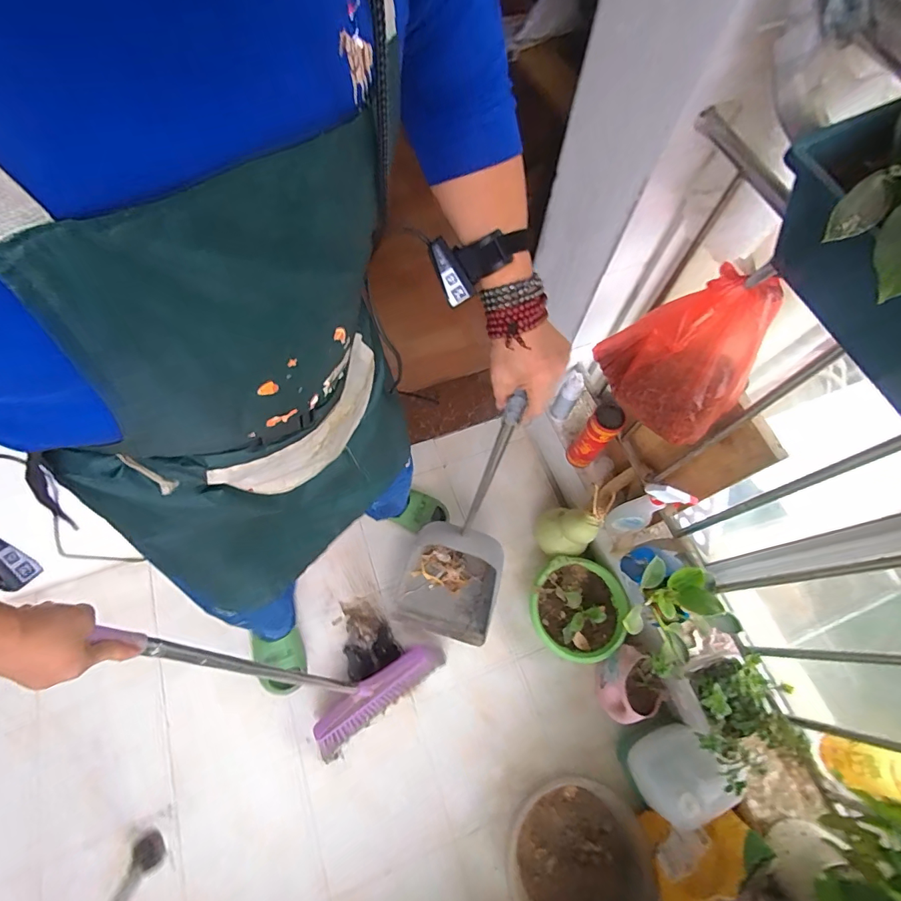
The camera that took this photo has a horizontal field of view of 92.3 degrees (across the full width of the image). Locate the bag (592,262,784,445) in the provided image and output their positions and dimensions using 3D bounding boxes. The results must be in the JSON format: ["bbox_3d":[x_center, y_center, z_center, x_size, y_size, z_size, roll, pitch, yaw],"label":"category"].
[{"bbox_3d":[0.379,-0.156,0.714,0.106,0.280,0.243,-18,65,-9],"label":"bag"}]

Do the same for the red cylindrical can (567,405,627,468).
[{"bbox_3d":[0.377,-0.028,1.159,0.073,0.269,0.080,0,63,0],"label":"red cylindrical can"}]

